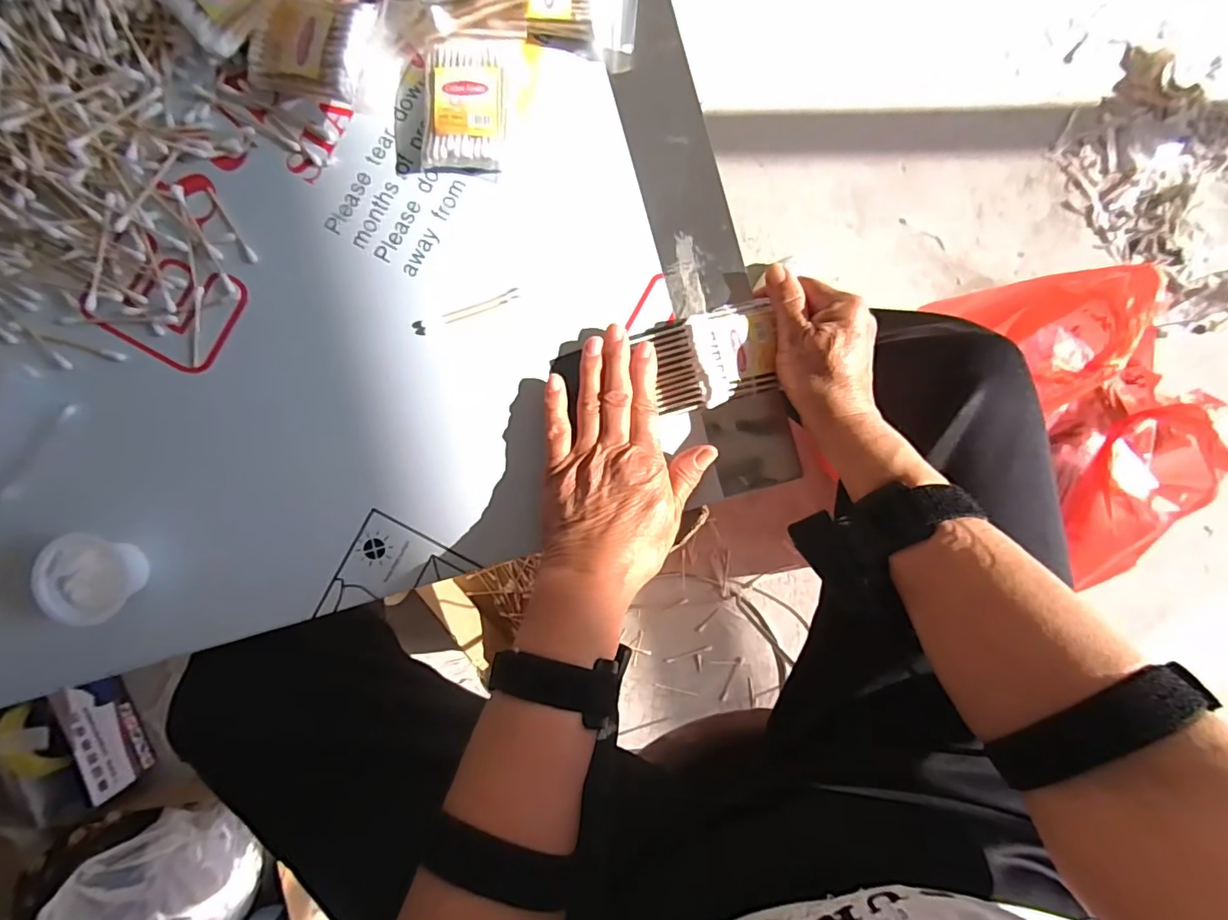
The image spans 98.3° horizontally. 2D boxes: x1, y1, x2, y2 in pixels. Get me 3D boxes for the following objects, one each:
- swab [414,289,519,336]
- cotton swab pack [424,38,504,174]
[{"bbox_3d":[-0.098,-0.099,0.353,0.072,0.004,0.008,-21,91,-2],"label":"swab"},{"bbox_3d":[-0.097,-0.230,0.346,0.050,0.020,0.078,3,90,-2],"label":"cotton swab pack"}]

